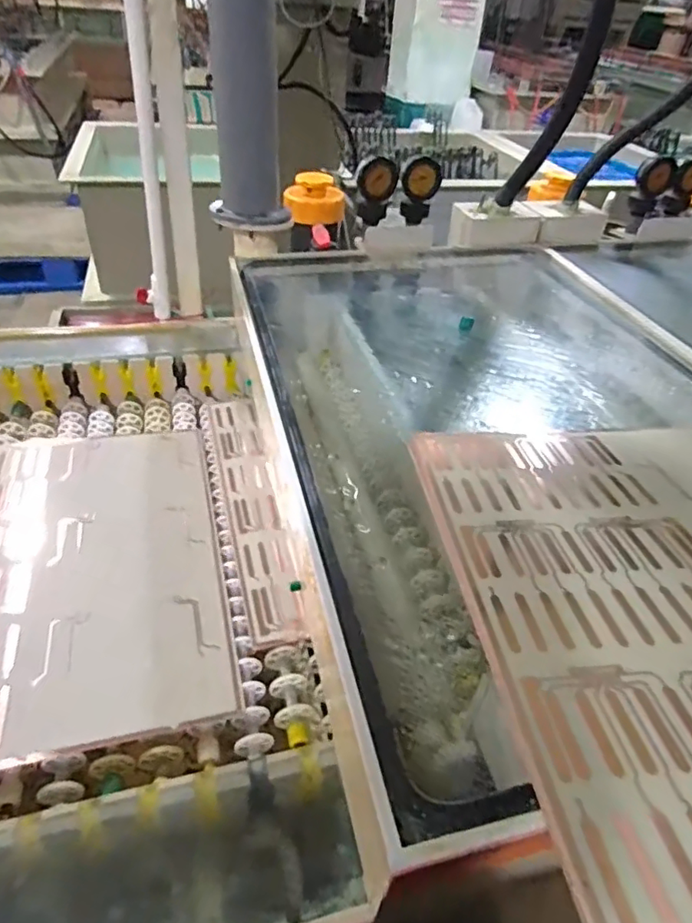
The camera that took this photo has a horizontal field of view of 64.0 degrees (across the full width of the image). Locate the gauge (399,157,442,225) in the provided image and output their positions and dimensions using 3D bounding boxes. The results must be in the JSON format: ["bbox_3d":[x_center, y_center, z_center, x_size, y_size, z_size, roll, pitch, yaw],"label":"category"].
[{"bbox_3d":[0.144,-0.523,1.074,0.072,0.110,0.056,9,41,5],"label":"gauge"}]

